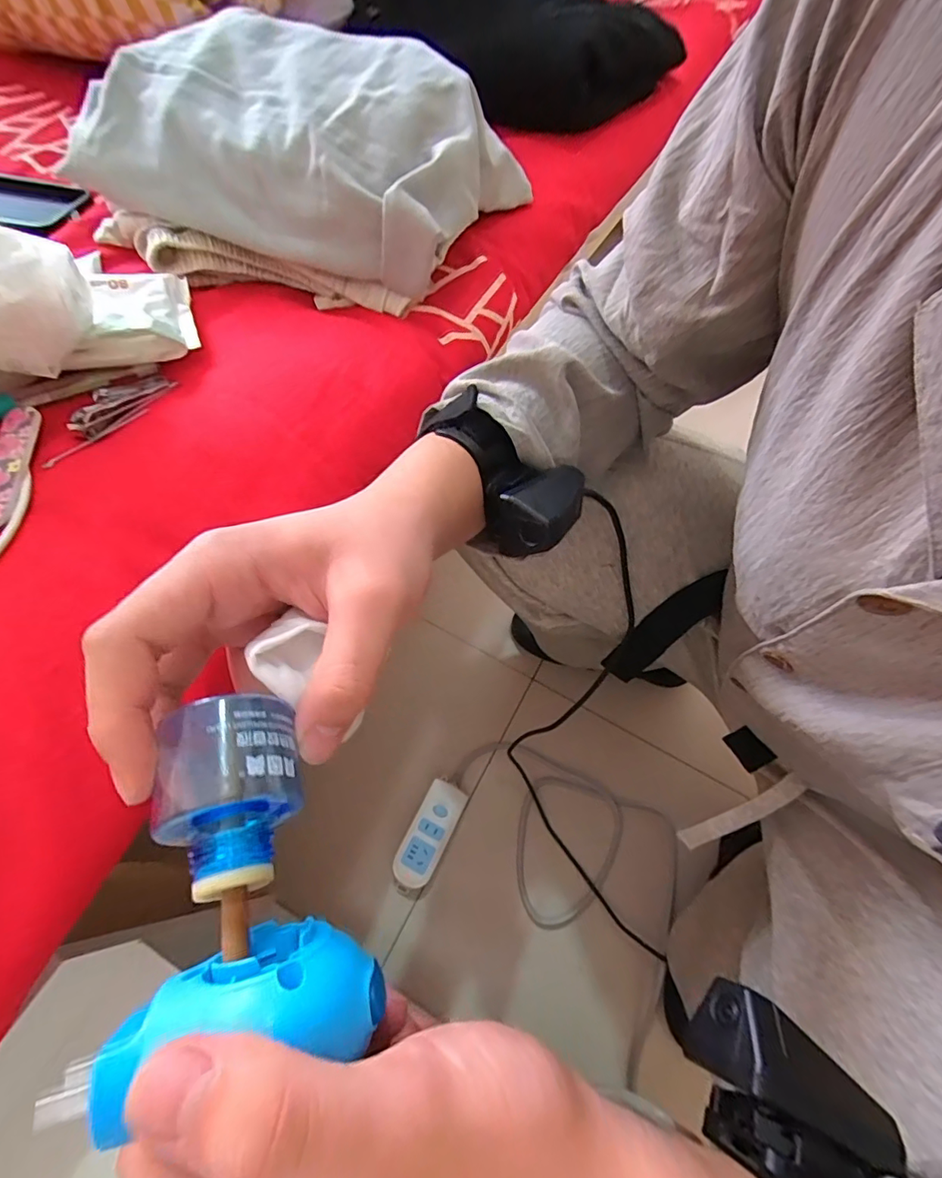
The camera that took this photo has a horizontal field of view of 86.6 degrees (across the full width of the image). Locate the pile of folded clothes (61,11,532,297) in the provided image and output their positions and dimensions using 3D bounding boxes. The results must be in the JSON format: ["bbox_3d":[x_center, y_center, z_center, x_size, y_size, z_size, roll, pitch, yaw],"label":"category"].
[{"bbox_3d":[-0.132,-0.361,0.418,0.328,0.105,0.192,8,62,0],"label":"pile of folded clothes"}]

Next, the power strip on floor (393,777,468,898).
[{"bbox_3d":[-0.055,0.318,0.645,0.051,0.027,0.137,26,63,9],"label":"power strip on floor"}]

